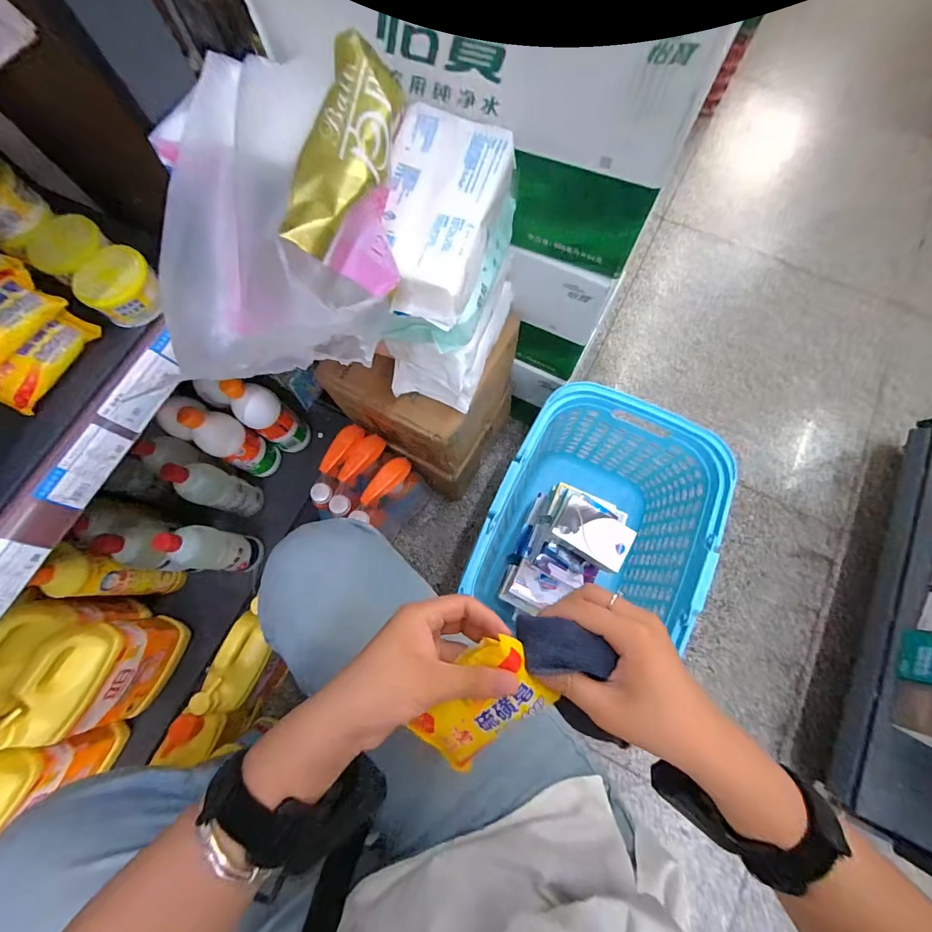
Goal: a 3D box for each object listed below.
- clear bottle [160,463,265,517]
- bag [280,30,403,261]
[{"bbox_3d":[-0.421,0.040,0.701,0.065,0.191,0.060,0,74,2],"label":"clear bottle"},{"bbox_3d":[-0.074,-0.199,0.258,0.048,0.026,0.148,13,75,5],"label":"bag"}]

